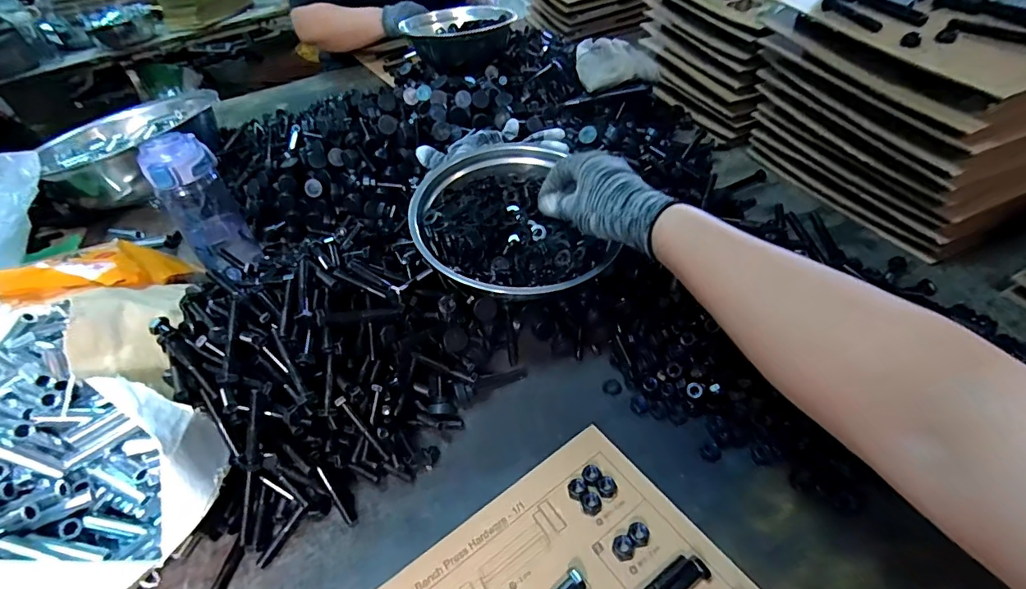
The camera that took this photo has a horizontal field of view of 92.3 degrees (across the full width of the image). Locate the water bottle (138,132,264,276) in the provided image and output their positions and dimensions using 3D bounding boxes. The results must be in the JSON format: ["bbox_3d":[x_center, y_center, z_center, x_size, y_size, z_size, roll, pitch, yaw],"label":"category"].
[{"bbox_3d":[-0.404,-0.113,0.652,0.082,0.203,0.085,-32,48,-20],"label":"water bottle"}]

